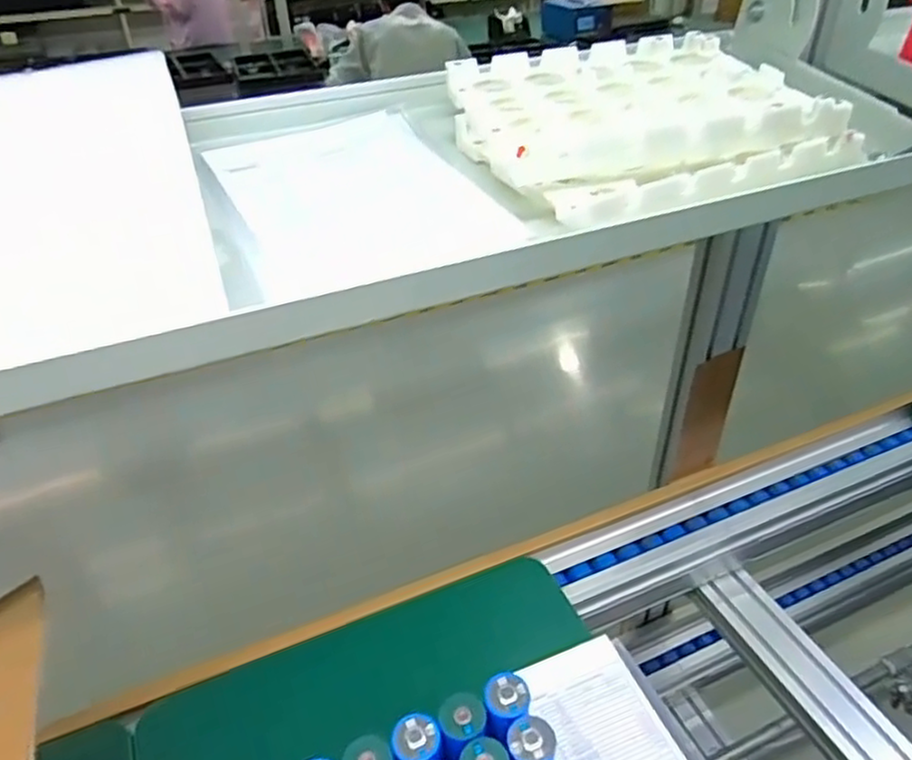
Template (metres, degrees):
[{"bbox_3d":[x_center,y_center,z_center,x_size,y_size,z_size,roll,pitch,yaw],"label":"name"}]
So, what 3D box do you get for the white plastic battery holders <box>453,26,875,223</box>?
[{"bbox_3d":[0.132,-0.196,0.507,0.244,0.048,0.212,-16,40,-18],"label":"white plastic battery holders"}]

